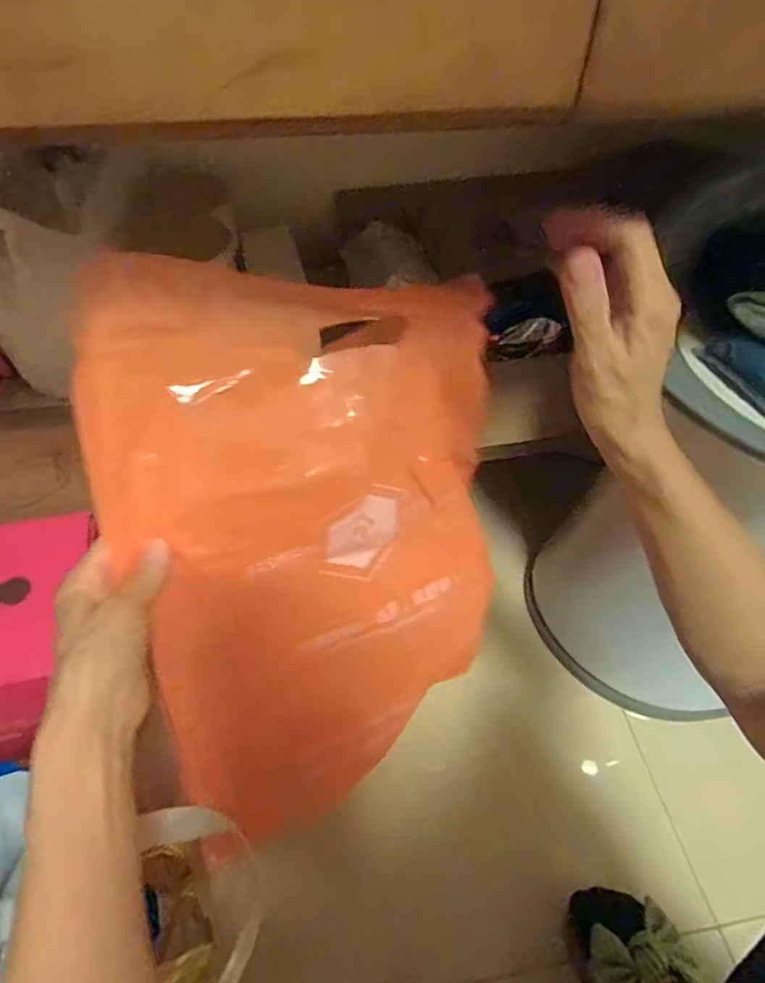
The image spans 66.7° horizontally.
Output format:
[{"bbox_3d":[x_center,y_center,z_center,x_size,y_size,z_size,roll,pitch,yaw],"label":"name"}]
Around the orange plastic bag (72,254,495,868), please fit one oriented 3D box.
[{"bbox_3d":[-0.036,0.060,0.444,0.279,0.440,0.030,-16,28,-22],"label":"orange plastic bag"}]

